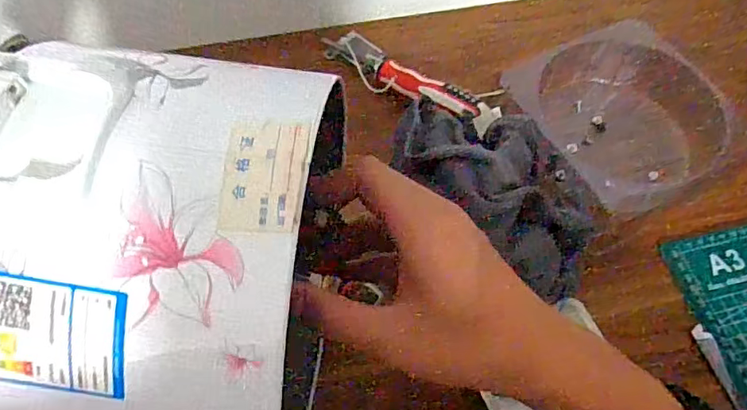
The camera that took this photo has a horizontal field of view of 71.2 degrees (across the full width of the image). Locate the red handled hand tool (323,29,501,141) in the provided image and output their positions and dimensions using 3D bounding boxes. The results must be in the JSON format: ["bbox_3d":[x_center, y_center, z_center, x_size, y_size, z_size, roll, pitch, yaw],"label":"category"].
[{"bbox_3d":[0.032,-0.113,0.471,0.183,0.034,0.045,40,65,21],"label":"red handled hand tool"}]

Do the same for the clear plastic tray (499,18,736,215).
[{"bbox_3d":[0.233,-0.090,0.480,0.146,0.033,0.179,-22,61,-14],"label":"clear plastic tray"}]

